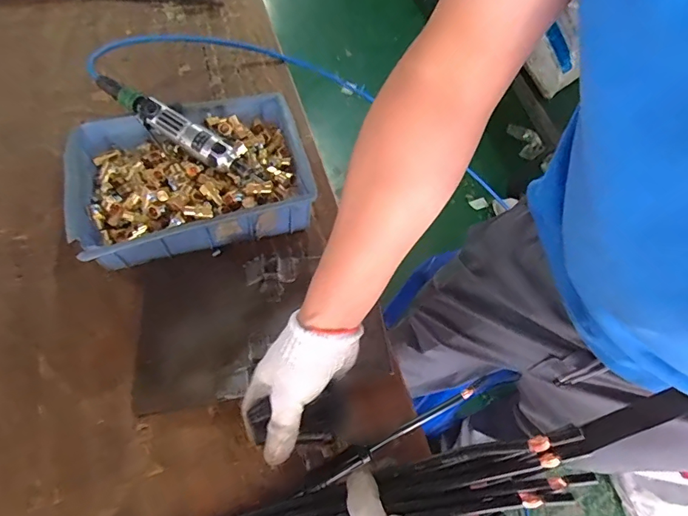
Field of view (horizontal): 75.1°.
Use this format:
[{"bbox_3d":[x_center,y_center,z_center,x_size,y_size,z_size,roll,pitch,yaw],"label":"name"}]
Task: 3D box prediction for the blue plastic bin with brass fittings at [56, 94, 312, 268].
[{"bbox_3d":[-0.207,-0.108,0.615,0.307,0.085,0.221,-15,63,-10],"label":"blue plastic bin with brass fittings"}]

